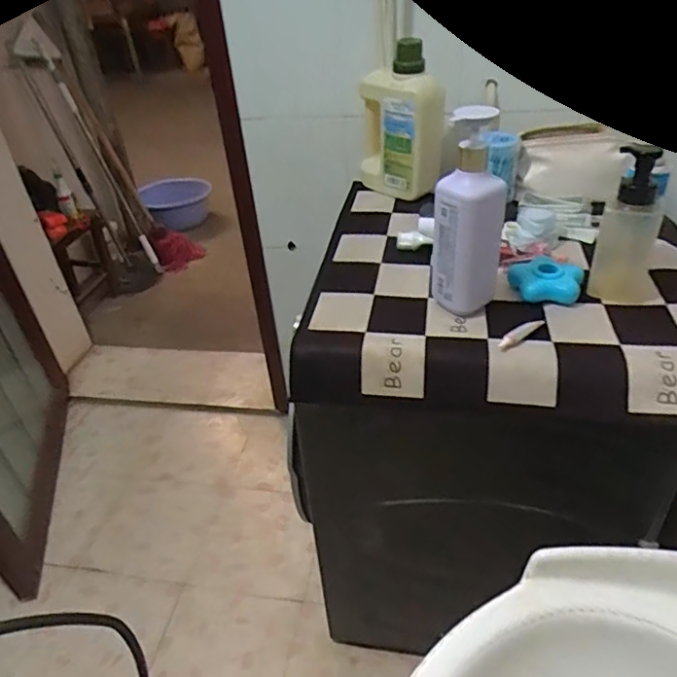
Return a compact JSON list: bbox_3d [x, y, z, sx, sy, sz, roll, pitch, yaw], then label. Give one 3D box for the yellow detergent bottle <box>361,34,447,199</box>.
[{"bbox_3d":[0.113,-0.407,1.037,0.172,0.276,0.075,18,43,28],"label":"yellow detergent bottle"}]

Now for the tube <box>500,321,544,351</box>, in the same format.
[{"bbox_3d":[0.238,-0.007,0.715,0.089,0.011,0.018,-31,43,-31],"label":"tube"}]

